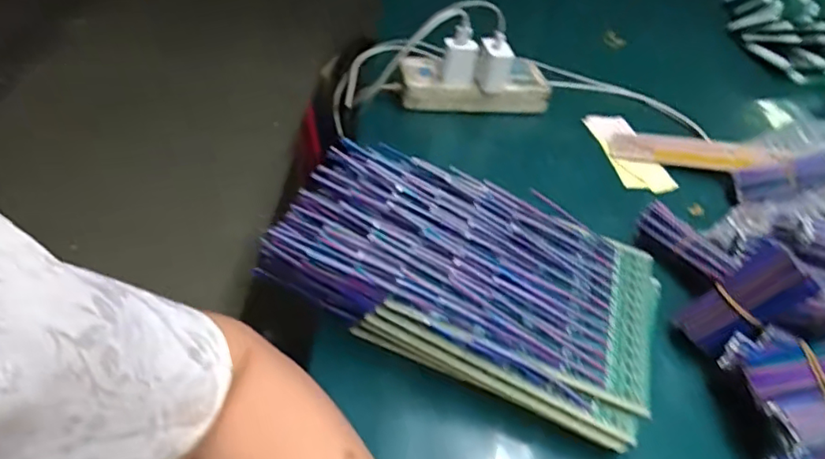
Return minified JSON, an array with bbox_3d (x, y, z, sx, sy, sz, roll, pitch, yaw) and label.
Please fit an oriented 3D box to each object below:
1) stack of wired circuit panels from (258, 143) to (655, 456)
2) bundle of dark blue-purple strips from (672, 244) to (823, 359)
[{"bbox_3d":[0.052,0.030,0.466,0.286,0.088,0.186,19,43,13],"label":"stack of wired circuit panels"},{"bbox_3d":[0.256,0.055,0.447,0.023,0.097,0.044,29,32,-30],"label":"bundle of dark blue-purple strips"}]

